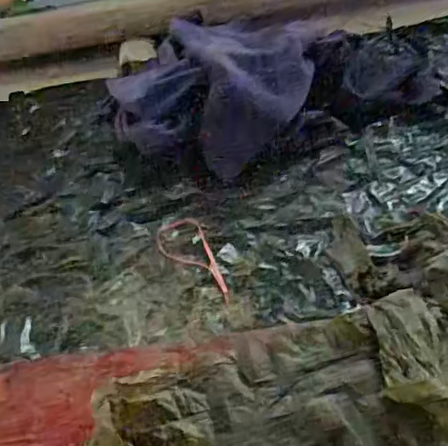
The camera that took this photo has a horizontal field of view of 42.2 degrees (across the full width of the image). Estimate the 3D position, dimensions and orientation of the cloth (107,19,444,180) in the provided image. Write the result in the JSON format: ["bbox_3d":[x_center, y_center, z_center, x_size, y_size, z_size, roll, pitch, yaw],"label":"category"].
[{"bbox_3d":[0.096,-0.366,1.357,0.747,0.177,0.453,-15,47,-3],"label":"cloth"}]

